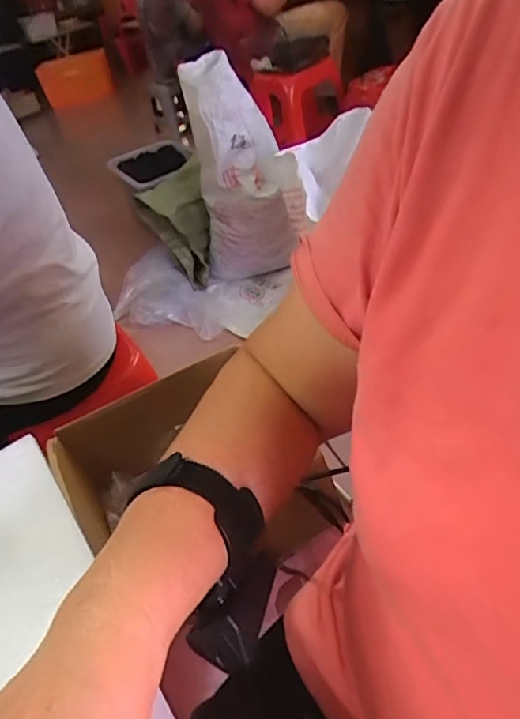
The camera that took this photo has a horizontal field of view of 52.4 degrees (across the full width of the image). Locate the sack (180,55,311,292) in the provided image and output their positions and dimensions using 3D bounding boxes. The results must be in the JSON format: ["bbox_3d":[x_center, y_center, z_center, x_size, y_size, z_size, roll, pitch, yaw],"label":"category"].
[{"bbox_3d":[-0.041,-0.622,1.759,0.341,0.646,0.305,-10,40,5],"label":"sack"}]

